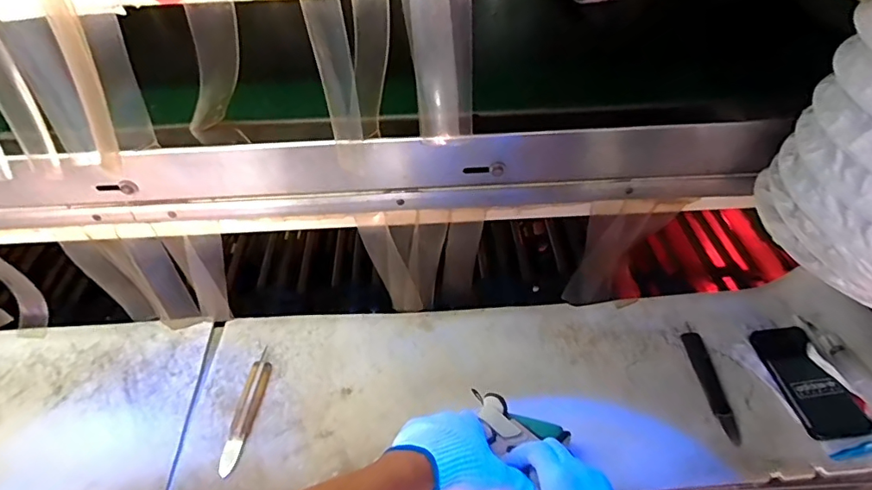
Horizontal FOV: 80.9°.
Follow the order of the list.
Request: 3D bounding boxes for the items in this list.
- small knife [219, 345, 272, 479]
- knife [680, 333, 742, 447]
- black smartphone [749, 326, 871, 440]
[{"bbox_3d":[-0.266,0.229,0.724,0.029,0.012,0.184,1,45,4],"label":"small knife"},{"bbox_3d":[0.394,0.198,0.727,0.030,0.009,0.169,-2,45,0],"label":"knife"},{"bbox_3d":[0.510,0.182,0.705,0.076,0.019,0.167,-6,45,-4],"label":"black smartphone"}]

